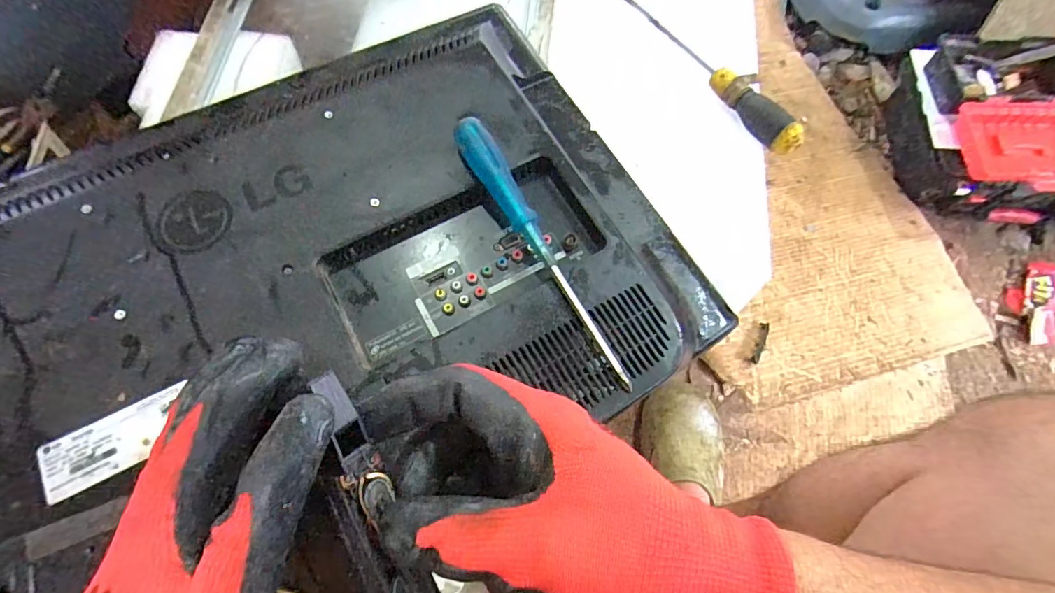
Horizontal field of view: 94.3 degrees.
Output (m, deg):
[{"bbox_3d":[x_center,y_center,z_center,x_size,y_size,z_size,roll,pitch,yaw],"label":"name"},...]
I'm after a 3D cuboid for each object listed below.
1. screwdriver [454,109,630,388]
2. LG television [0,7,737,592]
[{"bbox_3d":[0.012,-0.041,0.376,0.024,0.025,0.243,-30,73,-12],"label":"screwdriver"},{"bbox_3d":[-0.193,-0.009,0.382,0.627,0.046,0.403,-27,73,-11],"label":"LG television"}]

